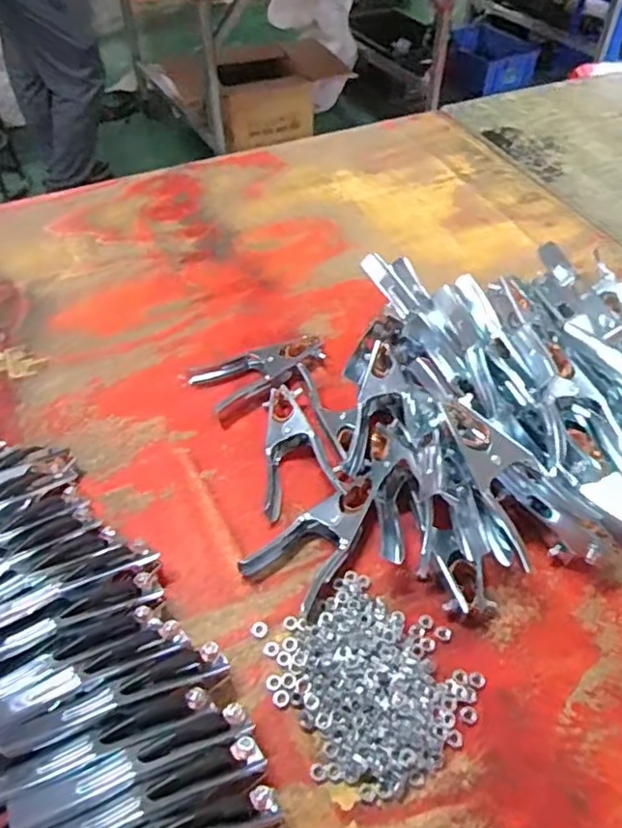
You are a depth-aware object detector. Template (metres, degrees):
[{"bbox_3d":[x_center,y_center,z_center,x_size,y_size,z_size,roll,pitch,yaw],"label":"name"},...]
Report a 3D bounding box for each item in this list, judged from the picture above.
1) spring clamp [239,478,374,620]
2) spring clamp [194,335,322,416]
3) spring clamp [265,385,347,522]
[{"bbox_3d":[0.010,0.115,0.598,0.075,0.026,0.148,30,55,24],"label":"spring clamp"},{"bbox_3d":[-0.057,-0.053,0.745,0.151,0.025,0.074,-24,53,-20],"label":"spring clamp"},{"bbox_3d":[-0.026,0.034,0.662,0.074,0.030,0.153,-12,50,-10],"label":"spring clamp"}]

